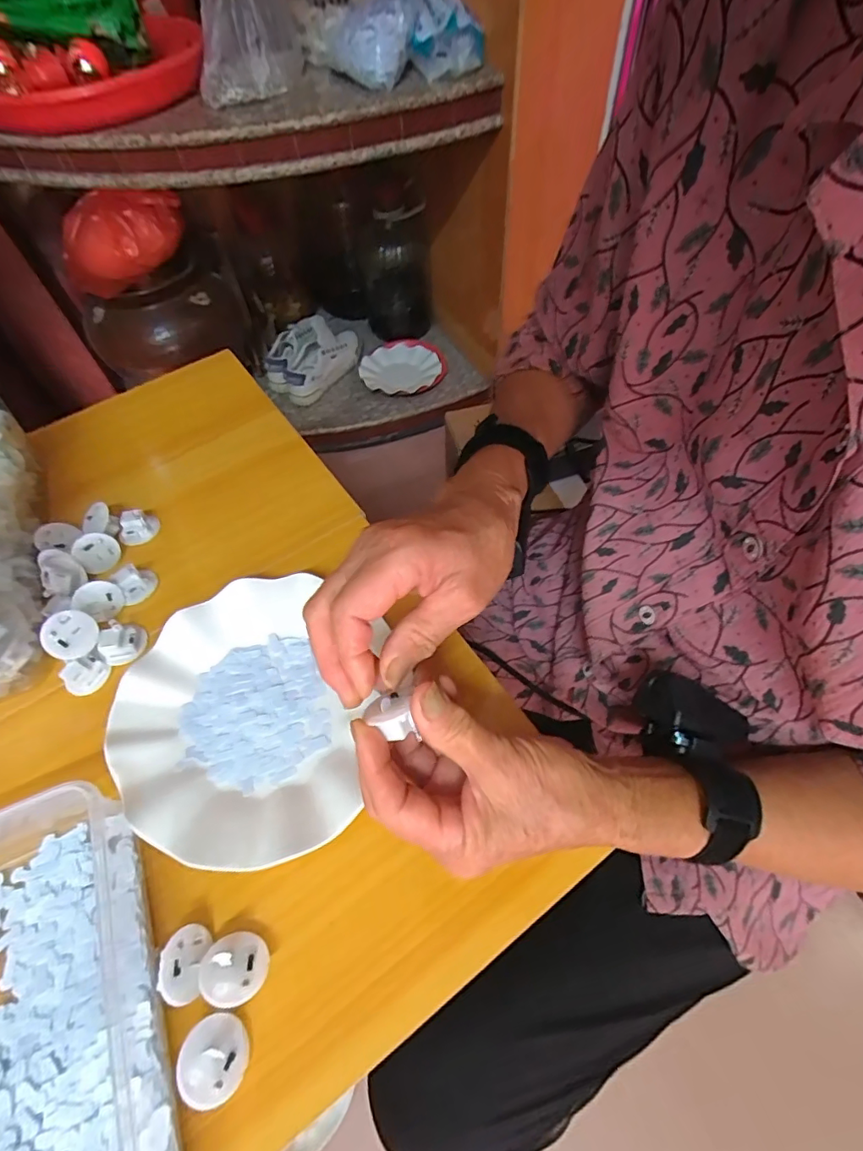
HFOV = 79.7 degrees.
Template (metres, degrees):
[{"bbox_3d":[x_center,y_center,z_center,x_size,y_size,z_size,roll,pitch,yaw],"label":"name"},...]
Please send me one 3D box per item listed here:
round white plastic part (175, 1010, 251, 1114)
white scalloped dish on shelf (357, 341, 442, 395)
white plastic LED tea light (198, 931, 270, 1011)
[{"bbox_3d":[-0.104,0.231,0.248,0.025,0.021,0.032,-9,59,-2],"label":"round white plastic part"},{"bbox_3d":[-0.071,-0.485,1.208,0.180,0.034,0.167,-4,58,2],"label":"white scalloped dish on shelf"},{"bbox_3d":[-0.101,0.201,0.264,0.030,0.018,0.030,-2,59,3],"label":"white plastic LED tea light"}]

